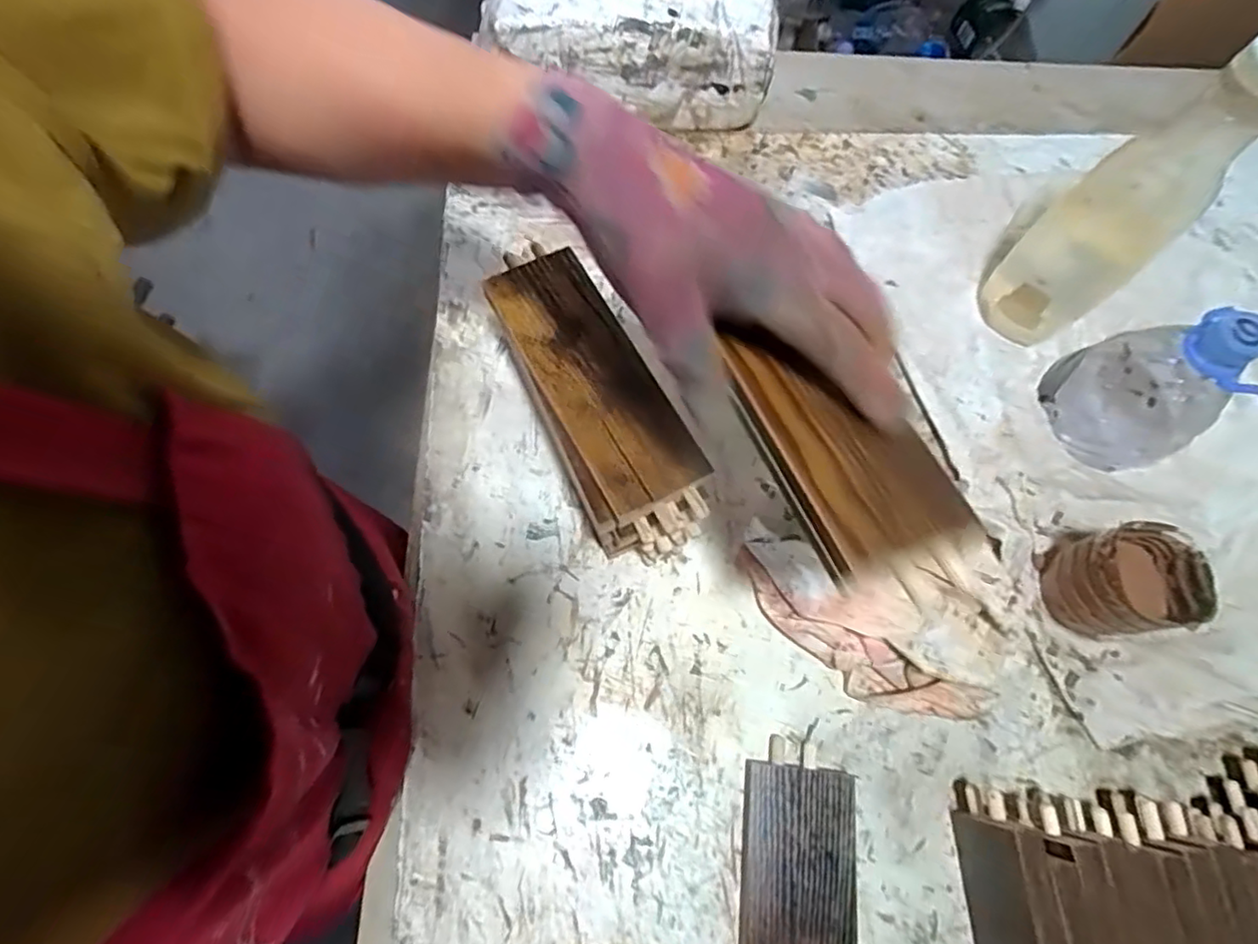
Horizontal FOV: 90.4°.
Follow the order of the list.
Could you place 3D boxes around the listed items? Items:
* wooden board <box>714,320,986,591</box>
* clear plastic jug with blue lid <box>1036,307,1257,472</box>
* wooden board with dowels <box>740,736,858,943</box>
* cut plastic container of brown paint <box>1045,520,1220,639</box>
[{"bbox_3d":[0.086,-0.015,0.254,0.065,0.010,0.115,-20,69,-9],"label":"wooden board"},{"bbox_3d":[0.375,-0.069,0.435,0.091,0.123,0.097,1,69,-2],"label":"clear plastic jug with blue lid"},{"bbox_3d":[0.096,0.264,0.351,0.065,0.014,0.197,6,69,0],"label":"wooden board with dowels"},{"bbox_3d":[0.323,0.069,0.406,0.067,0.061,0.070,1,69,-2],"label":"cut plastic container of brown paint"}]

